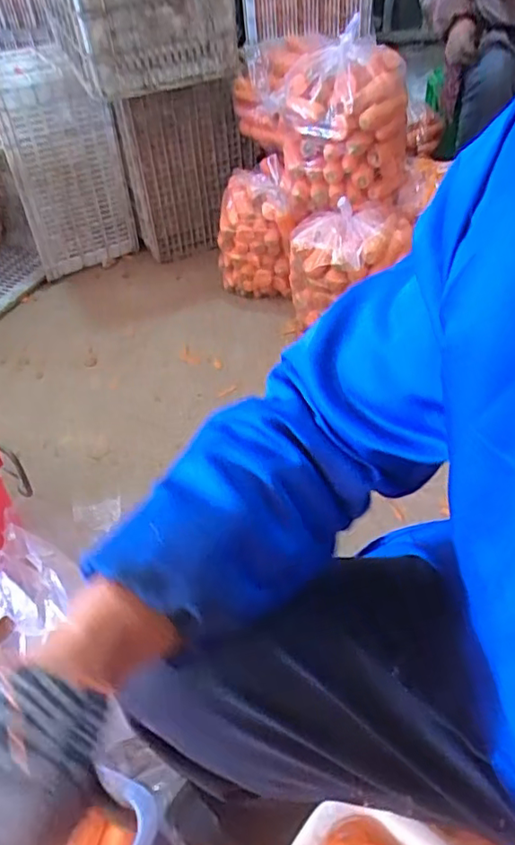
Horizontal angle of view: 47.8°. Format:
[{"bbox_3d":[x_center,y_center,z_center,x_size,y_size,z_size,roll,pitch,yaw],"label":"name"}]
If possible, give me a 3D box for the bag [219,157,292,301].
[{"bbox_3d":[-0.012,-0.480,1.492,0.180,0.293,0.187,-6,46,-1],"label":"bag"}]

